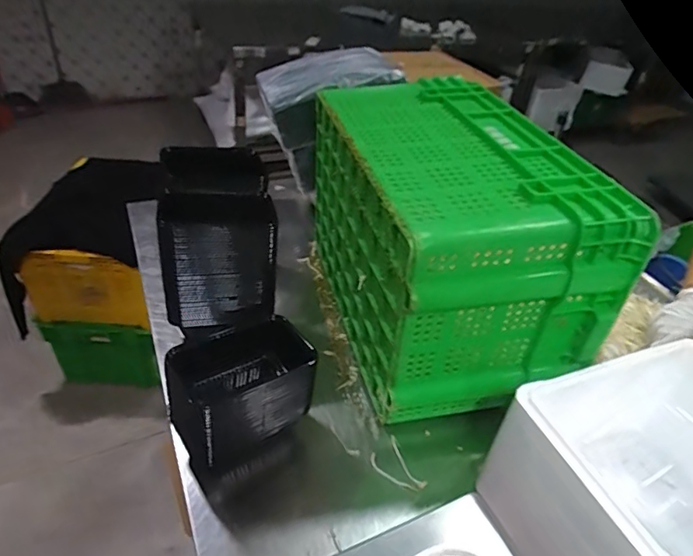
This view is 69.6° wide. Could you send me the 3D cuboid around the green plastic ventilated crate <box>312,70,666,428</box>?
[{"bbox_3d":[0.154,-0.078,0.884,0.311,0.362,0.545,-6,39,-14],"label":"green plastic ventilated crate"}]

